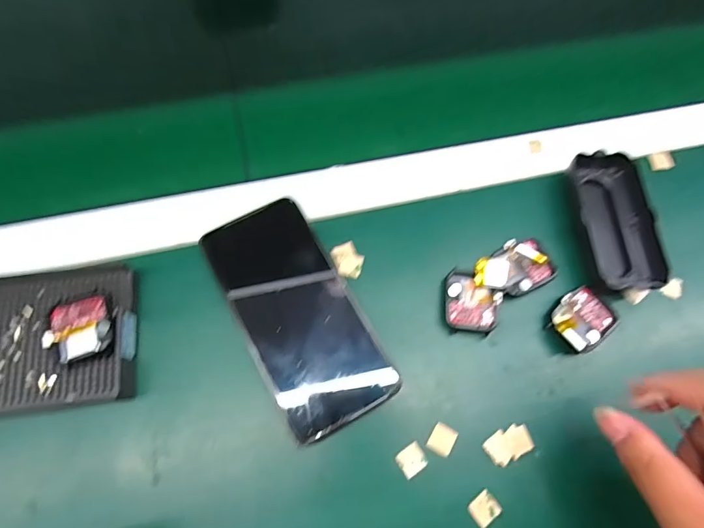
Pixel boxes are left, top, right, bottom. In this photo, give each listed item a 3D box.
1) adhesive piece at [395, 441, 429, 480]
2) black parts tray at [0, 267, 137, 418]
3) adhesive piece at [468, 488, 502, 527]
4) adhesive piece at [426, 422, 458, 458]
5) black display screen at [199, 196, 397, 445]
[{"bbox_3d":[0.039,0.126,0.274,0.018,0.004,0.016,-31,74,-14],"label":"adhesive piece"},{"bbox_3d":[-0.215,0.051,0.278,0.137,0.024,0.088,-7,69,-6],"label":"black parts tray"},{"bbox_3d":[0.083,0.153,0.266,0.019,0.004,0.015,-35,74,-15],"label":"adhesive piece"},{"bbox_3d":[0.059,0.115,0.279,0.015,0.004,0.018,29,70,8],"label":"adhesive piece"},{"bbox_3d":[-0.037,0.031,0.293,0.076,0.005,0.159,-27,75,-16],"label":"black display screen"}]

